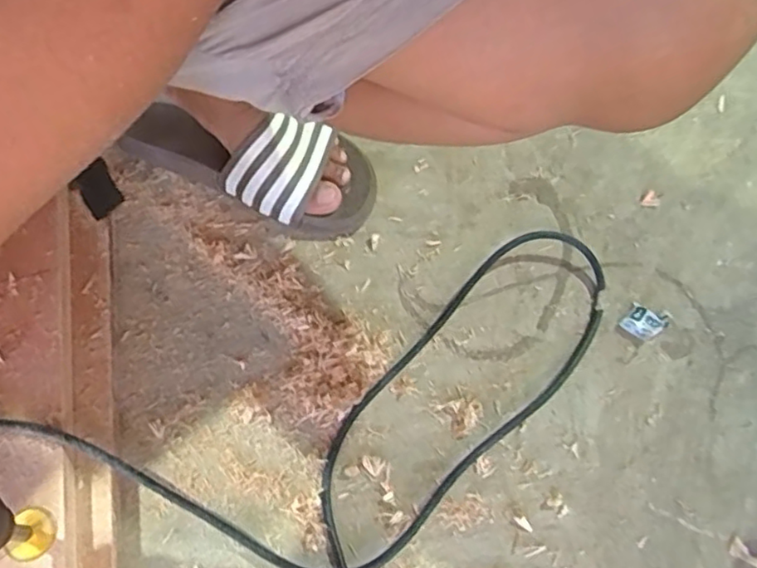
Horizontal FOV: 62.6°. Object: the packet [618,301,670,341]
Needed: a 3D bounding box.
[{"bbox_3d":[0.221,0.032,0.517,0.032,0.008,0.030,37,70,17],"label":"packet"}]

